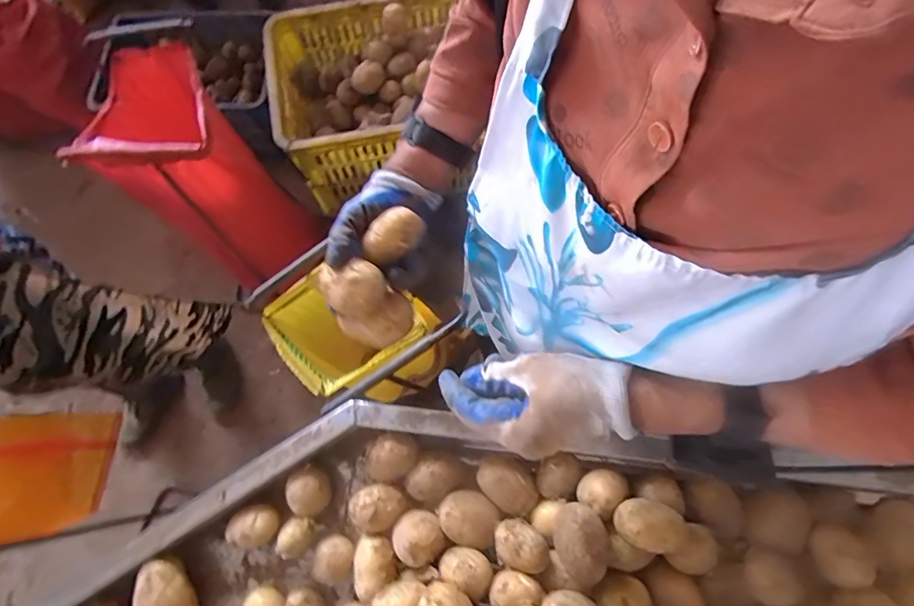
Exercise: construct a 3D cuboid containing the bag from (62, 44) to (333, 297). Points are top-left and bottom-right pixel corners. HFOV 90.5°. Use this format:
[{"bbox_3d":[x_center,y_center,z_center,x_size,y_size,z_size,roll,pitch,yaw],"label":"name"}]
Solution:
[{"bbox_3d":[-0.558,-0.265,1.088,0.280,0.636,0.341,-43,76,-11],"label":"bag"}]

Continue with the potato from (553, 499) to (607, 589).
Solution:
[{"bbox_3d":[0.114,0.224,0.428,0.042,0.049,0.066,0,72,2],"label":"potato"}]

